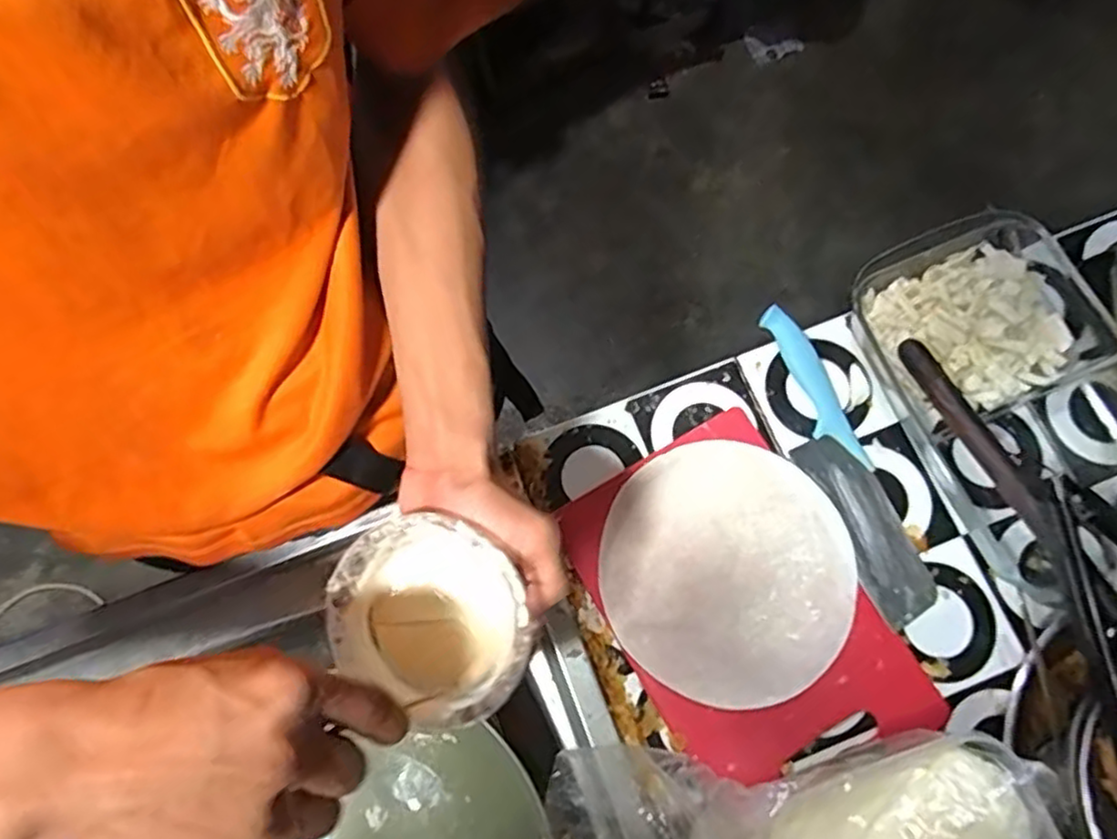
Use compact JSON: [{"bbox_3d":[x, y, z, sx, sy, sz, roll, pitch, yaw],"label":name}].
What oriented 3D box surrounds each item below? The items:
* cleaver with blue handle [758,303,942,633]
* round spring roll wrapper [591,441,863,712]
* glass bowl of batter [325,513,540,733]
[{"bbox_3d":[0.221,0.032,0.550,0.058,0.021,0.257,-21,76,-4],"label":"cleaver with blue handle"},{"bbox_3d":[0.127,0.115,0.532,0.186,0.010,0.190,0,76,2],"label":"round spring roll wrapper"},{"bbox_3d":[-0.063,0.108,0.383,0.110,0.055,0.102,0,91,15],"label":"glass bowl of batter"}]

